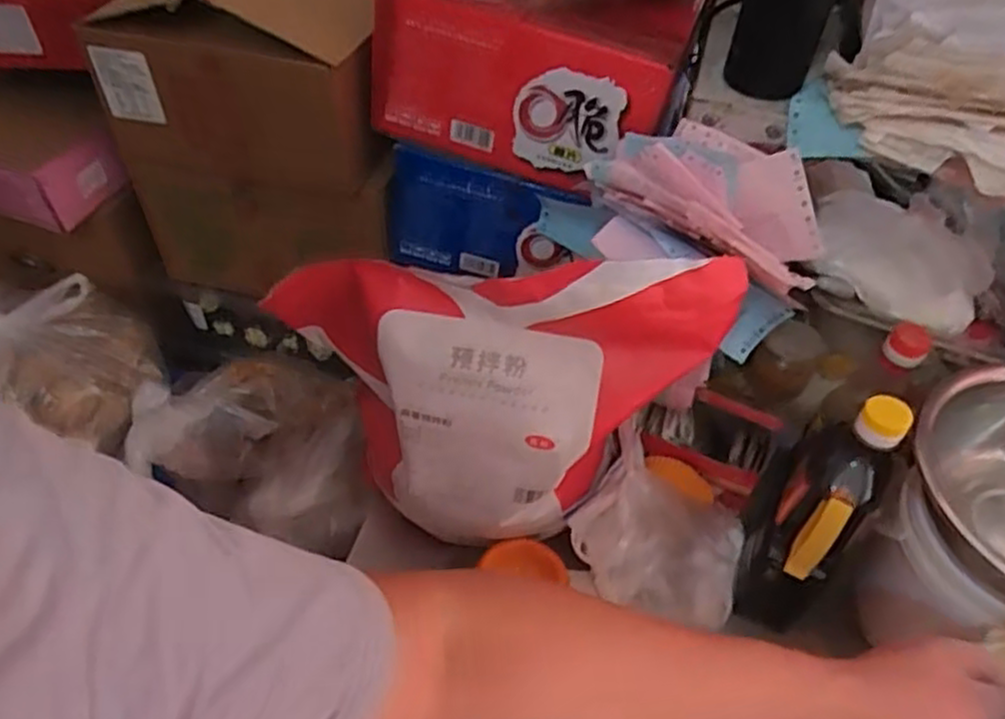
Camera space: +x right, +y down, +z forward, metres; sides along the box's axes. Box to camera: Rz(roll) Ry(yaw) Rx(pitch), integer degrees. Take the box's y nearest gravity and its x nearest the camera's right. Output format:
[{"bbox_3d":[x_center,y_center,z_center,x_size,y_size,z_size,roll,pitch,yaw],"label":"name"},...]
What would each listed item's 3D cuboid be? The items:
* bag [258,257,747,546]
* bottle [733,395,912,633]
[{"bbox_3d":[-0.006,0.051,0.576,0.311,0.293,0.103,1,48,-3],"label":"bag"},{"bbox_3d":[0.265,0.115,0.621,0.072,0.218,0.086,36,34,24],"label":"bottle"}]

